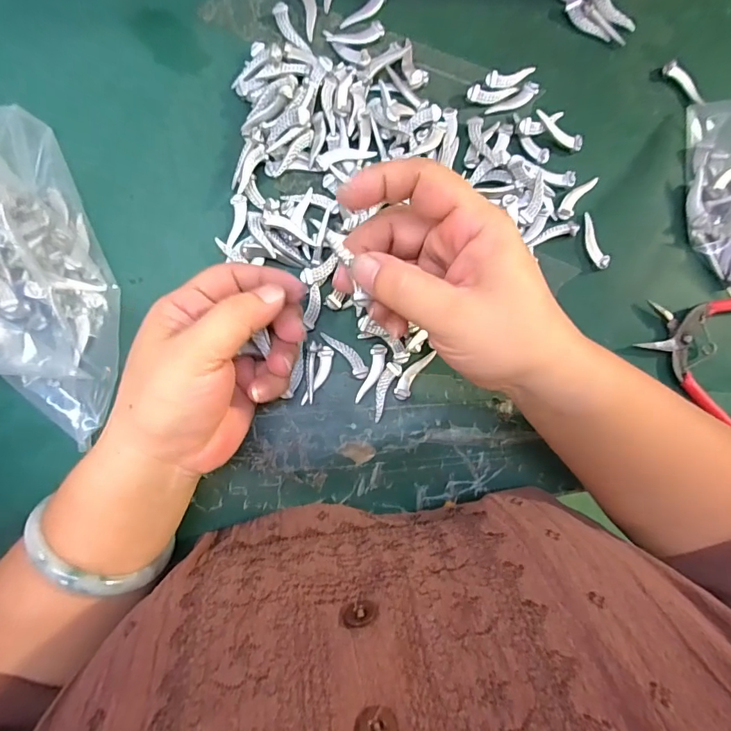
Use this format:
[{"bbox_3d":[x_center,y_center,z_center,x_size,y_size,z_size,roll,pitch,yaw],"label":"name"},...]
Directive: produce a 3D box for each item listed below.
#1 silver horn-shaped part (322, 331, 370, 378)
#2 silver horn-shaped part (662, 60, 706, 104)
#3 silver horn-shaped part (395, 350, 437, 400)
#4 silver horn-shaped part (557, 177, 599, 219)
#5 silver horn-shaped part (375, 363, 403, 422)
[{"bbox_3d":[-0.012,-0.008,0.283,0.011,0.004,0.037,-38,88,-6],"label":"silver horn-shaped part"},{"bbox_3d":[0.223,-0.197,0.315,0.008,0.009,0.038,-35,88,-6],"label":"silver horn-shaped part"},{"bbox_3d":[0.030,0.005,0.285,0.011,0.005,0.036,32,84,0],"label":"silver horn-shaped part"},{"bbox_3d":[0.143,-0.115,0.303,0.011,0.004,0.039,39,84,0],"label":"silver horn-shaped part"},{"bbox_3d":[0.012,0.016,0.283,0.010,0.004,0.038,26,84,-1],"label":"silver horn-shaped part"}]

